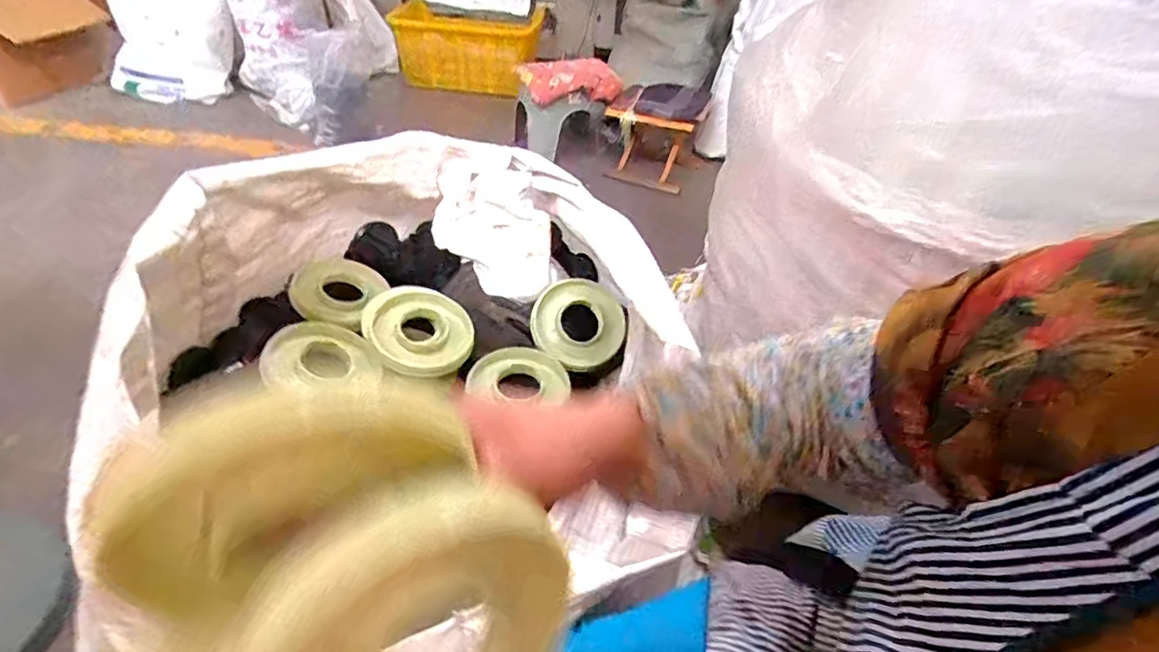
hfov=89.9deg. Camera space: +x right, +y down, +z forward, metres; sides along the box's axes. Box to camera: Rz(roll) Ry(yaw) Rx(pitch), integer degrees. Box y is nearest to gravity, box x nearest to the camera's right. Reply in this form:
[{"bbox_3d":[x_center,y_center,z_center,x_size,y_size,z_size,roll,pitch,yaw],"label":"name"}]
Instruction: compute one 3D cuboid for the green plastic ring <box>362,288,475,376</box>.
[{"bbox_3d":[-0.208,0.001,0.771,0.122,0.025,0.155,-10,59,-33],"label":"green plastic ring"}]

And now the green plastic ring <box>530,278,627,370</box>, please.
[{"bbox_3d":[0.000,-0.005,0.811,0.126,0.021,0.130,3,74,-10],"label":"green plastic ring"}]

